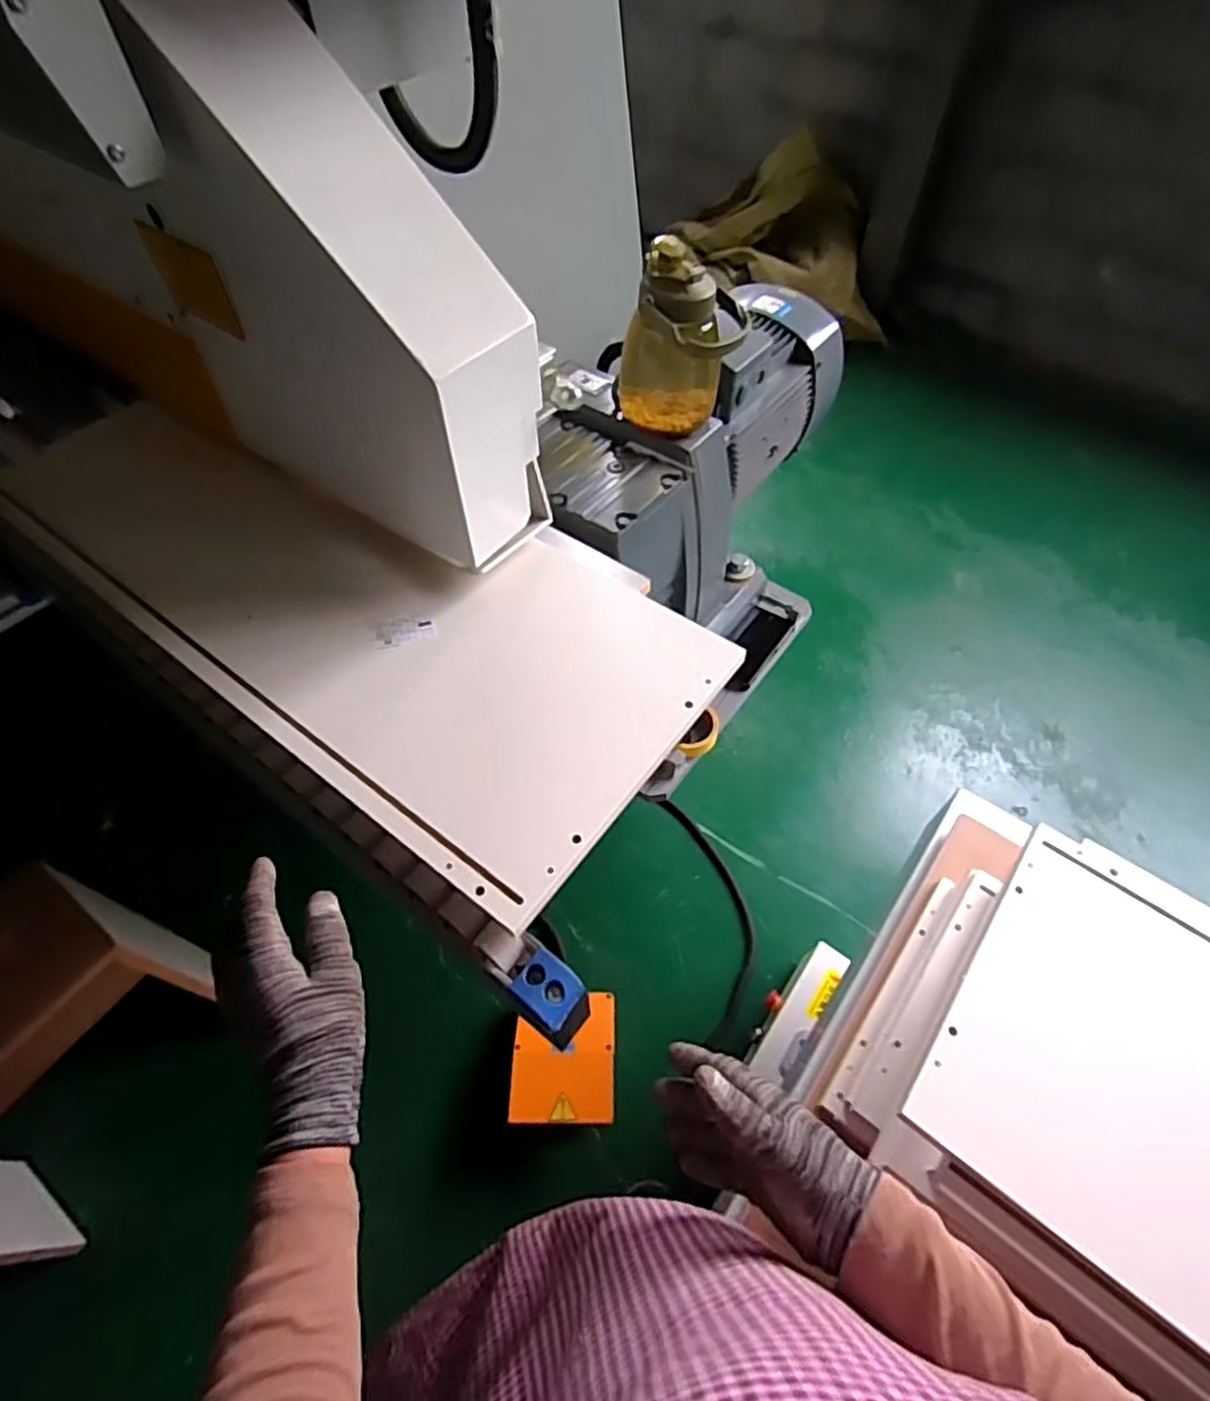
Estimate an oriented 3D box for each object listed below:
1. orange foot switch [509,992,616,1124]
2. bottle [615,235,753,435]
[{"bbox_3d":[-0.070,0.645,1.246,0.176,0.096,0.212,1,55,1],"label":"orange foot switch"},{"bbox_3d":[0.084,-0.410,0.807,0.104,0.183,0.119,-33,61,-21],"label":"bottle"}]

